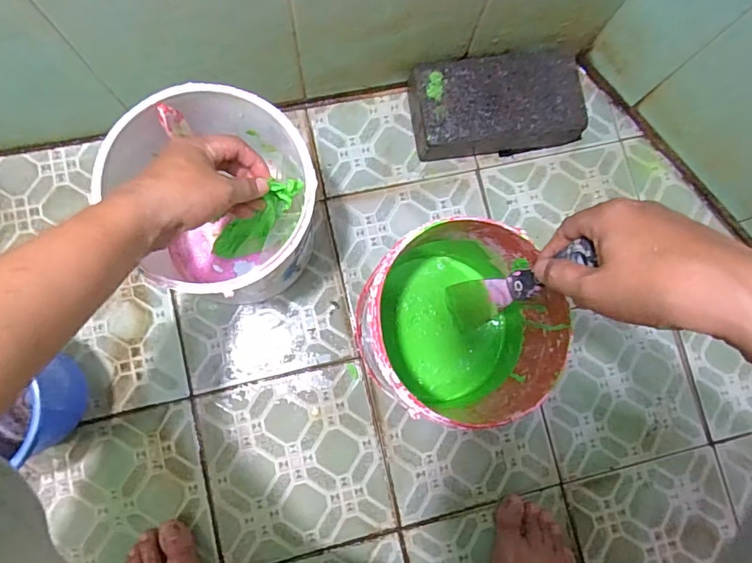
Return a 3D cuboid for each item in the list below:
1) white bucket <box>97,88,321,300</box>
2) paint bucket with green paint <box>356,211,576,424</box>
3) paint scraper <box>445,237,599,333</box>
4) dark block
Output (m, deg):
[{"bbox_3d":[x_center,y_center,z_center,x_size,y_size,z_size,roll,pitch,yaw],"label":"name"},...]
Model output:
[{"bbox_3d":[-0.151,-0.069,0.503,0.176,0.196,0.176,1,81,-5],"label":"white bucket"},{"bbox_3d":[0.078,0.044,0.506,0.175,0.194,0.181,3,81,-4],"label":"paint bucket with green paint"},{"bbox_3d":[0.111,0.003,0.413,0.010,0.207,0.045,-29,84,-23],"label":"paint scraper"},{"bbox_3d":[0.156,-0.222,0.619,0.217,0.065,0.117,-8,82,-6],"label":"dark block"}]

